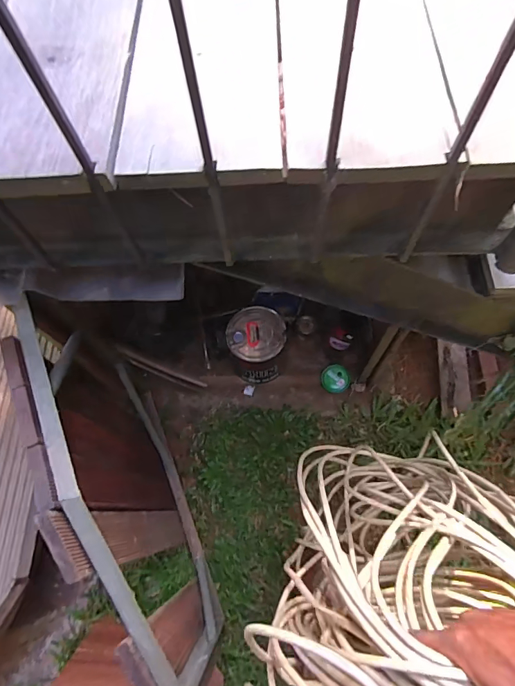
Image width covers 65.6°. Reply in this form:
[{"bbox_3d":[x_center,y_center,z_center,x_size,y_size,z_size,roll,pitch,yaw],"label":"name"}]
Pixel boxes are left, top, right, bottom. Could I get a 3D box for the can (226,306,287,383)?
[{"bbox_3d":[-0.001,0.013,1.302,0.171,0.207,0.178,-1,67,3],"label":"can"}]

